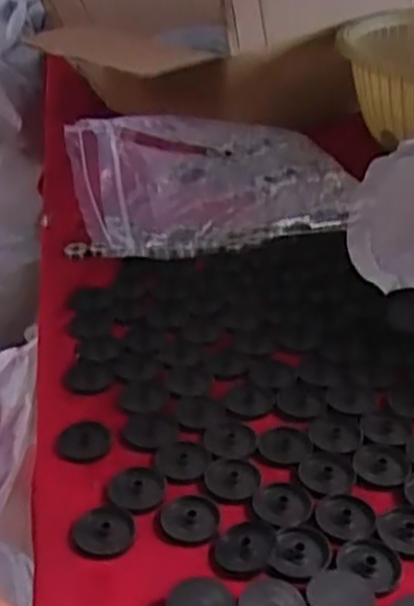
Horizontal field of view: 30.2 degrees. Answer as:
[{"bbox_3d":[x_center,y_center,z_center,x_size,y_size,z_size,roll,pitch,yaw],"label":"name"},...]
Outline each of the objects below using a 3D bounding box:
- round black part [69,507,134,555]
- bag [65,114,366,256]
[{"bbox_3d":[-0.057,0.125,0.424,0.033,0.004,0.031,-1,33,0],"label":"round black part"},{"bbox_3d":[-0.002,-0.133,0.763,0.267,0.079,0.219,-5,33,-6],"label":"bag"}]

